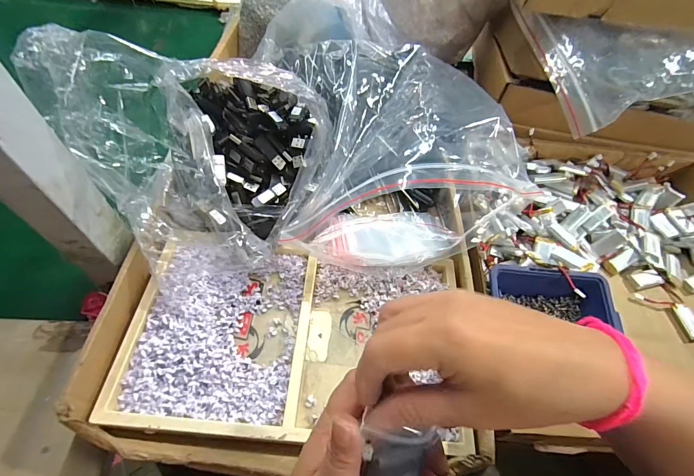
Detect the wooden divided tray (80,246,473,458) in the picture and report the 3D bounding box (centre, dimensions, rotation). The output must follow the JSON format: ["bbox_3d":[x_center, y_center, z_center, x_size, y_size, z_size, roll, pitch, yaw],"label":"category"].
[{"bbox_3d":[-0.047,0.097,0.346,0.322,0.028,0.184,6,57,-2],"label":"wooden divided tray"}]

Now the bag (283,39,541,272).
[{"bbox_3d":[0.043,-0.111,0.439,0.257,0.131,0.295,2,57,-8],"label":"bag"}]

